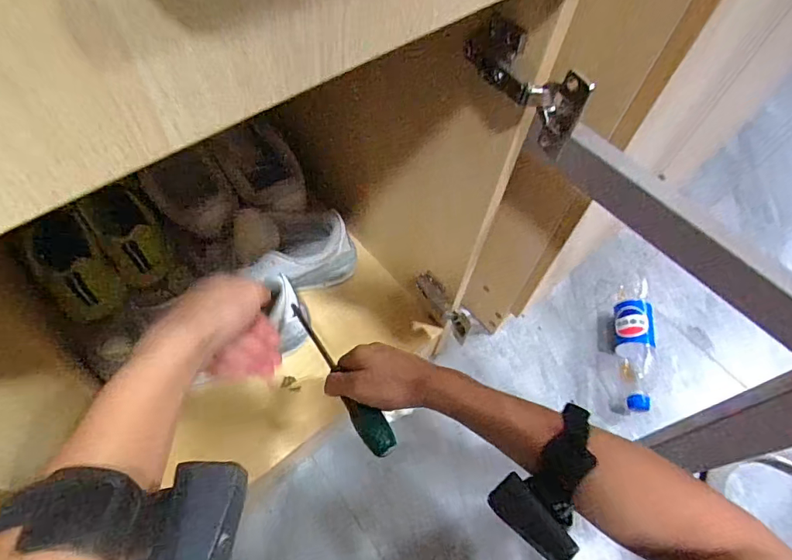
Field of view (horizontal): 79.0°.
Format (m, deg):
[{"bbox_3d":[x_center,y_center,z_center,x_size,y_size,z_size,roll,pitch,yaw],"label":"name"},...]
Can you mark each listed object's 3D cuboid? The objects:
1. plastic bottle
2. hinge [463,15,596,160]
[{"bbox_3d":[0.377,0.104,0.757,0.056,0.063,0.200,11,59,1],"label":"plastic bottle"},{"bbox_3d":[0.085,-0.136,0.328,0.021,0.055,0.104,-35,68,-22],"label":"hinge"}]

